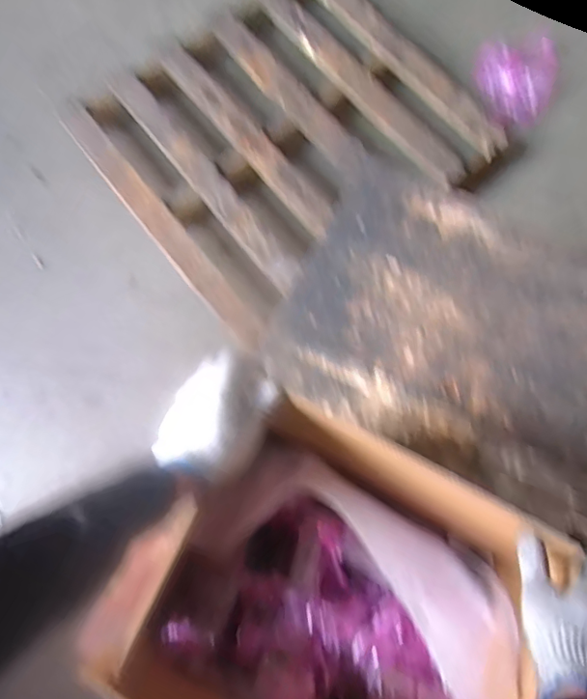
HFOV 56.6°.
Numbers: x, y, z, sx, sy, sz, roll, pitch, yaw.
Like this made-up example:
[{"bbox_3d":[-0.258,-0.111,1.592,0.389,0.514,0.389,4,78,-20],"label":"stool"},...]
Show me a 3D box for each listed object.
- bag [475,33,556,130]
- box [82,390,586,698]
[{"bbox_3d":[0.665,-0.801,1.625,0.210,0.102,0.231,0,73,2],"label":"bag"},{"bbox_3d":[0.045,0.289,0.589,0.352,0.205,0.346,27,76,9],"label":"box"}]

